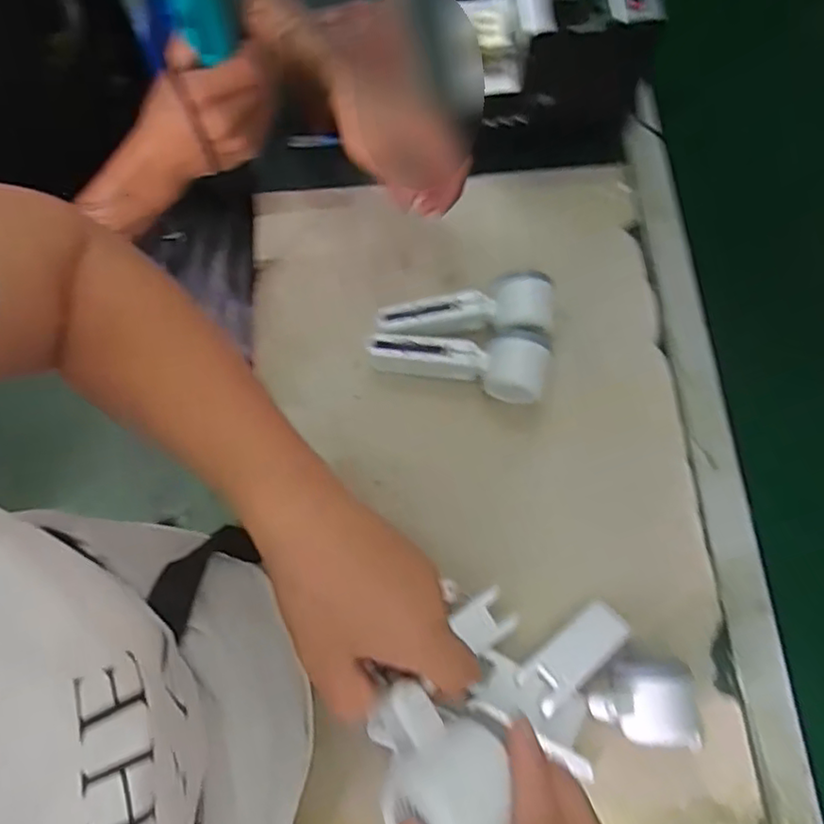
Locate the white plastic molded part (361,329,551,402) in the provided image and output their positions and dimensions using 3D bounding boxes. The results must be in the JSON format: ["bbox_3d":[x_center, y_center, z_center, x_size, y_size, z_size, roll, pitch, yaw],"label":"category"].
[{"bbox_3d":[0.042,-0.050,0.577,0.163,0.045,0.055,9,73,3],"label":"white plastic molded part"}]

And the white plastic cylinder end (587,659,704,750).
[{"bbox_3d":[0.175,0.224,0.483,0.076,0.045,0.059,0,72,0],"label":"white plastic cylinder end"}]

